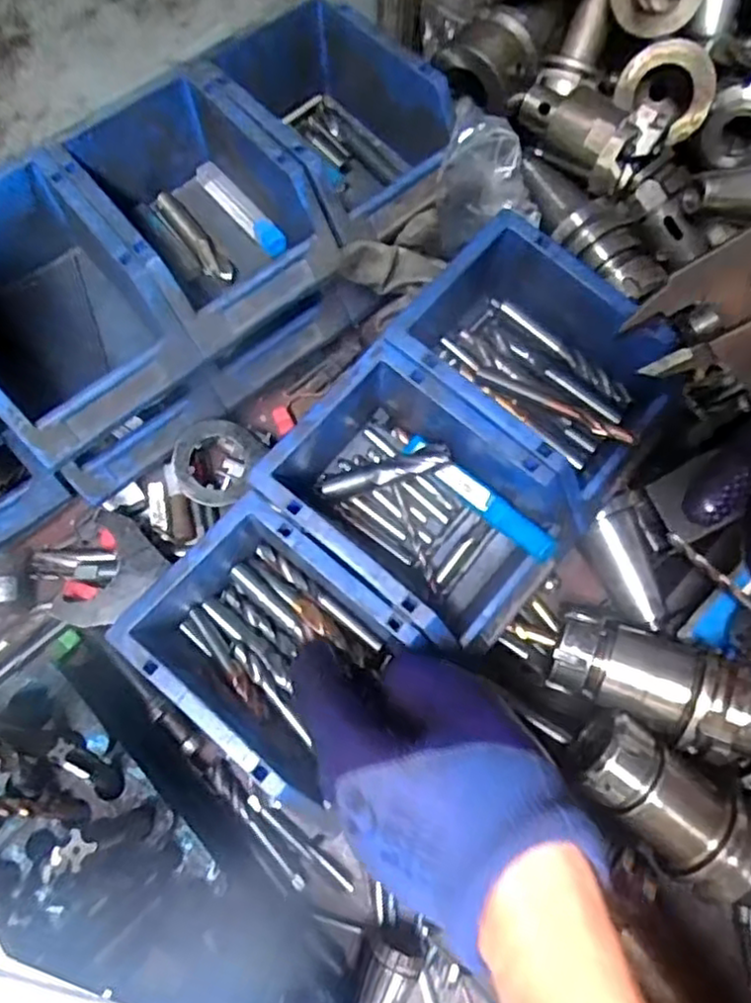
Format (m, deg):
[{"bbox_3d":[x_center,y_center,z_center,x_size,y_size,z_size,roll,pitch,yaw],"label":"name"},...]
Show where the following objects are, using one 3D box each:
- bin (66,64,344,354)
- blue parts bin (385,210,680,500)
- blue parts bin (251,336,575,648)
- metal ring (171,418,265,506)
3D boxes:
[{"bbox_3d":[-0.104,-0.176,0.427,0.103,0.077,0.153,-33,76,-12],"label":"bin"},{"bbox_3d":[0.090,-0.074,0.399,0.143,0.073,0.103,39,75,10],"label":"blue parts bin"},{"bbox_3d":[0.022,0.004,0.384,0.145,0.077,0.103,39,75,10],"label":"blue parts bin"},{"bbox_3d":[-0.106,-0.026,0.453,0.054,0.013,0.055,1,72,-2],"label":"metal ring"}]

